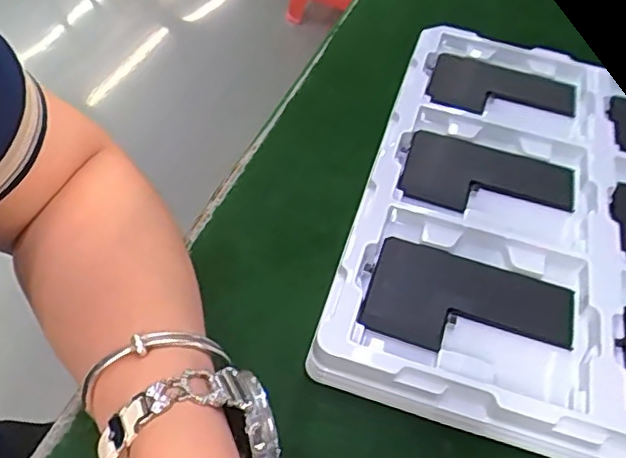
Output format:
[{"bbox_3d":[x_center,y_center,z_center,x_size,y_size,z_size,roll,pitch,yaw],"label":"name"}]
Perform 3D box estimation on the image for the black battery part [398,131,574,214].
[{"bbox_3d":[0.110,-0.030,0.382,0.103,0.006,0.064,15,49,6],"label":"black battery part"}]

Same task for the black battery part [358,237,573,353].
[{"bbox_3d":[0.082,0.041,0.319,0.105,0.008,0.064,18,50,8],"label":"black battery part"}]

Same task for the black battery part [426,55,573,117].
[{"bbox_3d":[0.136,-0.099,0.440,0.101,0.013,0.075,18,52,8],"label":"black battery part"}]

